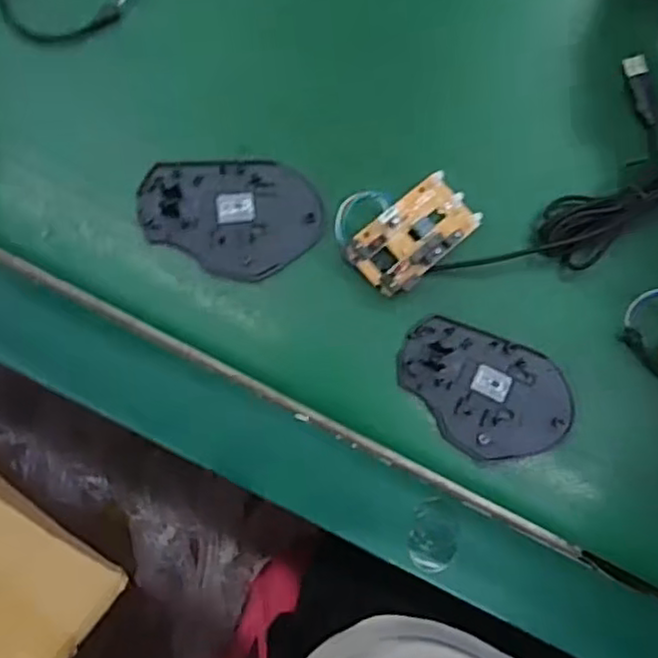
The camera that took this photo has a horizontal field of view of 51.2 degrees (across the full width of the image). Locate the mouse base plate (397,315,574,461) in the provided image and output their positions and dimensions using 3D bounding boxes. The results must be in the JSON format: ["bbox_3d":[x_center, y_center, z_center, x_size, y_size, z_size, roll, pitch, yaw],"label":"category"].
[{"bbox_3d":[0.094,0.040,0.420,0.109,0.009,0.070,21,82,-2],"label":"mouse base plate"}]

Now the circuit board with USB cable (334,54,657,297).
[{"bbox_3d":[0.125,-0.081,0.431,0.233,0.020,0.098,-29,86,-8],"label":"circuit board with USB cable"}]

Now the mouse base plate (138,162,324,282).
[{"bbox_3d":[-0.061,-0.068,0.425,0.108,0.010,0.072,1,83,-5],"label":"mouse base plate"}]

